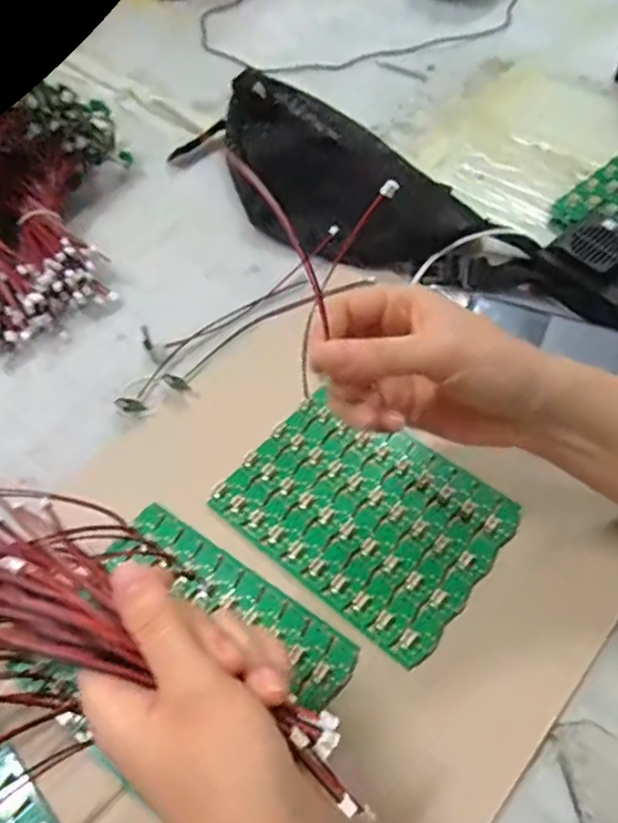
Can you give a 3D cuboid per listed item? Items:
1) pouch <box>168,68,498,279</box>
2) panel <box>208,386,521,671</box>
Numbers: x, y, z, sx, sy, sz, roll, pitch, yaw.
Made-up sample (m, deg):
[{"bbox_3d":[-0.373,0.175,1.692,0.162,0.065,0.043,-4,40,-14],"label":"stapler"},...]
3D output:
[{"bbox_3d":[0.007,-0.226,0.570,0.146,0.051,0.293,-39,62,-21],"label":"pouch"},{"bbox_3d":[0.036,0.062,0.398,0.164,0.008,0.124,33,64,23],"label":"panel"}]

